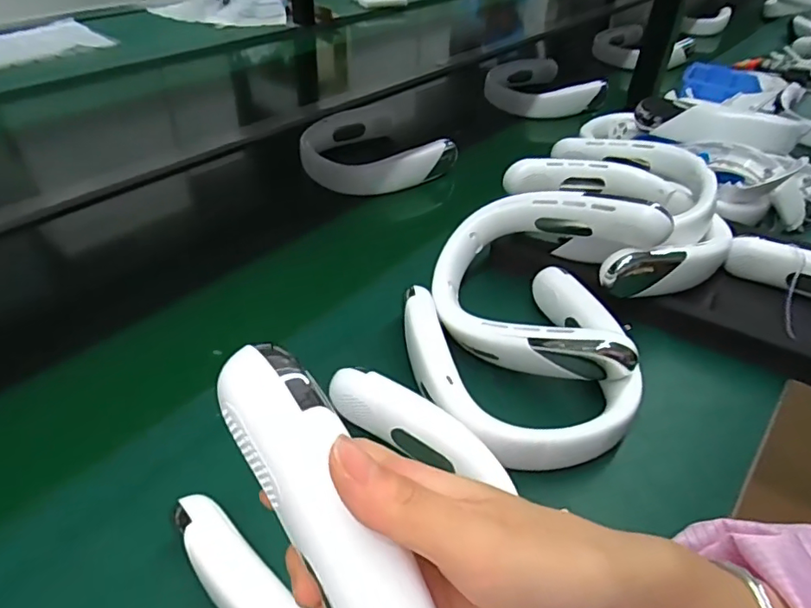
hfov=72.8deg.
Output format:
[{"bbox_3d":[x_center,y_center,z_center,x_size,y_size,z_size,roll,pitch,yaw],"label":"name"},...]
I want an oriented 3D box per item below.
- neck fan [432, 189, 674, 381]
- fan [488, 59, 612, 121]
[{"bbox_3d":[0.126,-0.022,0.524,0.204,0.058,0.190,8,60,33],"label":"neck fan"},{"bbox_3d":[0.270,-0.428,1.086,0.234,0.073,0.168,12,41,8],"label":"fan"}]

